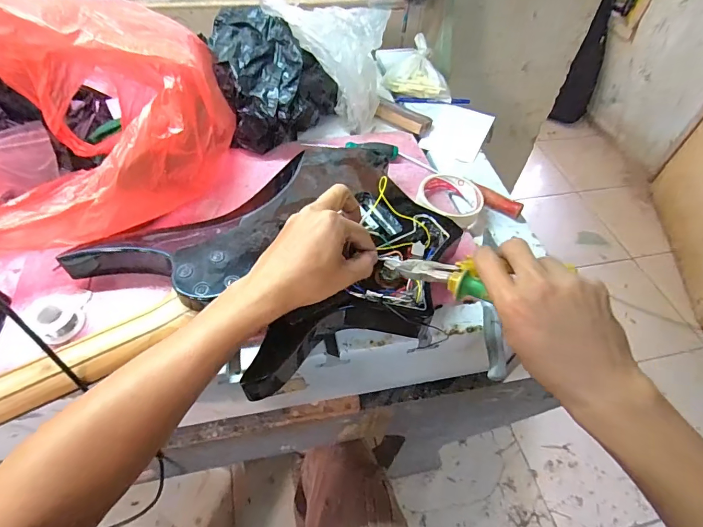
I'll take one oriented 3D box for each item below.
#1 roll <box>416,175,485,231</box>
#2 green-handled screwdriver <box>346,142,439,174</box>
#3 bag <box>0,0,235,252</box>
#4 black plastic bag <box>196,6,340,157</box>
[{"bbox_3d":[0.136,-0.091,0.558,0.087,0.036,0.079,1,53,-3],"label":"roll"},{"bbox_3d":[0.063,-0.168,0.609,0.142,0.023,0.024,12,53,5],"label":"green-handled screwdriver"},{"bbox_3d":[-0.380,-0.156,0.435,0.447,0.238,0.258,-17,56,-16],"label":"bag"},{"bbox_3d":[-0.113,-0.277,0.608,0.178,0.134,0.186,-4,53,-7],"label":"black plastic bag"}]

